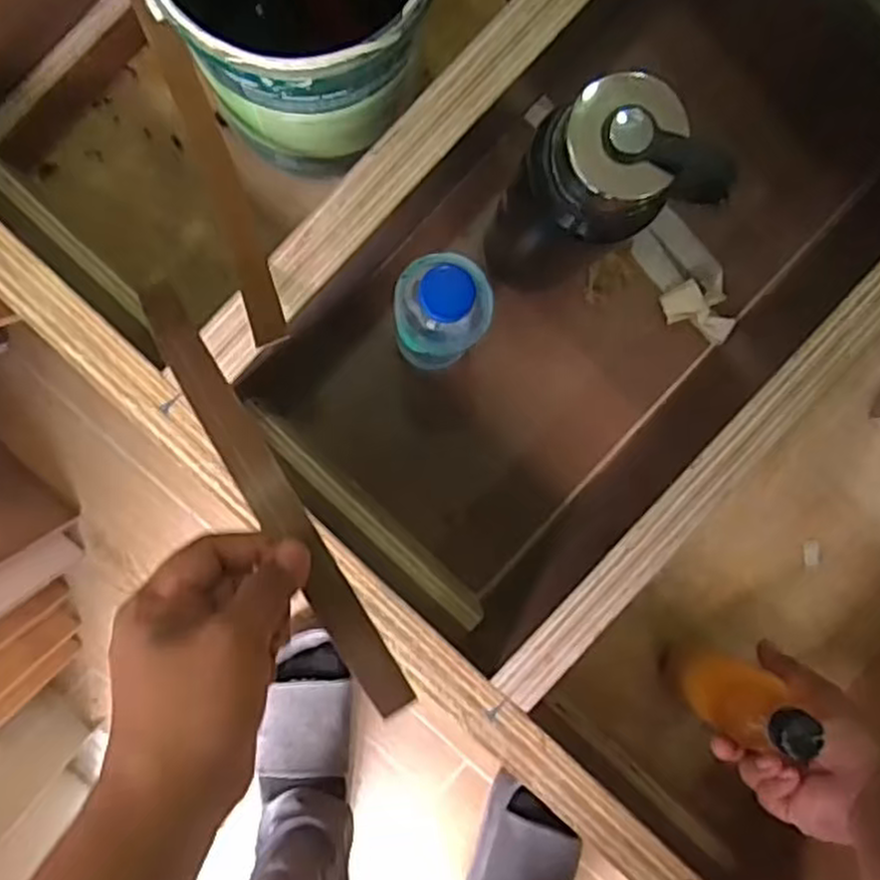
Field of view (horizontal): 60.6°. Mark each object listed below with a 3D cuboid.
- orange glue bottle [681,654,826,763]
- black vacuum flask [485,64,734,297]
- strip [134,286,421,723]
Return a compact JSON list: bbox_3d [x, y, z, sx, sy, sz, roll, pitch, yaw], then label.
[{"bbox_3d":[0.219,0.189,0.534,0.041,0.118,0.049,-9,94,-17],"label":"orange glue bottle"},{"bbox_3d":[0.098,-0.147,0.500,0.092,0.235,0.091,-22,94,-3],"label":"black vacuum flask"},{"bbox_3d":[-0.083,0.033,0.382,0.023,0.038,0.253,-31,93,-2],"label":"strip"}]

